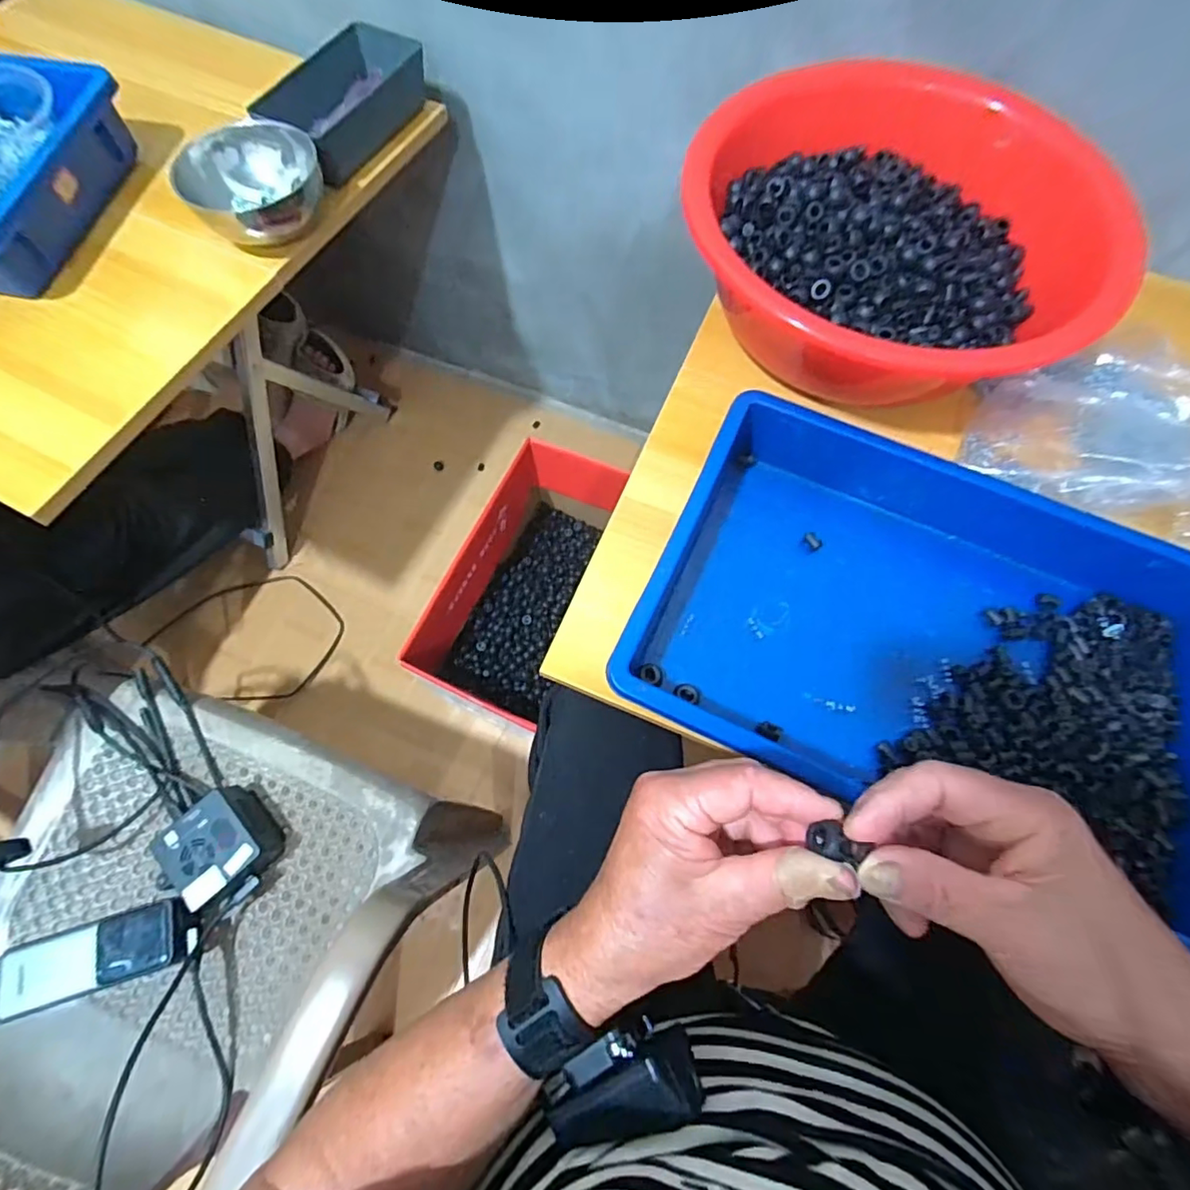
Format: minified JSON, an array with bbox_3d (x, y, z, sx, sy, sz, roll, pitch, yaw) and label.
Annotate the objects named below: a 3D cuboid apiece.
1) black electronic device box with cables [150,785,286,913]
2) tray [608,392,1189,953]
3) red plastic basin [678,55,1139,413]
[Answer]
[{"bbox_3d":[-0.346,0.232,0.517,0.079,0.051,0.081,43,74,15],"label":"black electronic device box with cables"},{"bbox_3d":[0.221,0.032,0.376,0.361,0.062,0.243,24,70,9],"label":"tray"},{"bbox_3d":[0.255,-0.315,0.485,0.314,0.111,0.314,0,68,0],"label":"red plastic basin"}]

